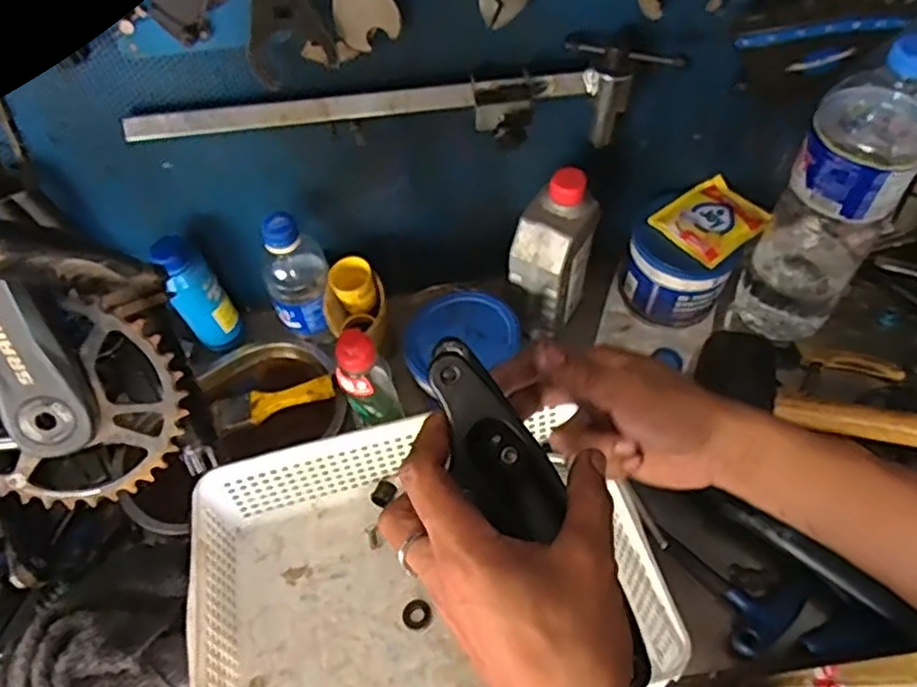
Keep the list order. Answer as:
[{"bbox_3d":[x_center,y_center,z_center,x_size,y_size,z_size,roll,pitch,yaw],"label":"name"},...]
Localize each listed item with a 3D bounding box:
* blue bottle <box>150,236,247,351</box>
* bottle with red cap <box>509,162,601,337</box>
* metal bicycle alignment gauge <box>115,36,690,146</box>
[{"bbox_3d":[-0.252,-0.045,0.687,0.053,0.146,0.043,-28,58,-14],"label":"blue bottle"},{"bbox_3d":[0.088,-0.080,0.656,0.054,0.163,0.077,26,62,20],"label":"bottle with red cap"},{"bbox_3d":[-0.040,-0.173,0.561,0.428,0.066,0.063,-11,56,-3],"label":"metal bicycle alignment gauge"}]

